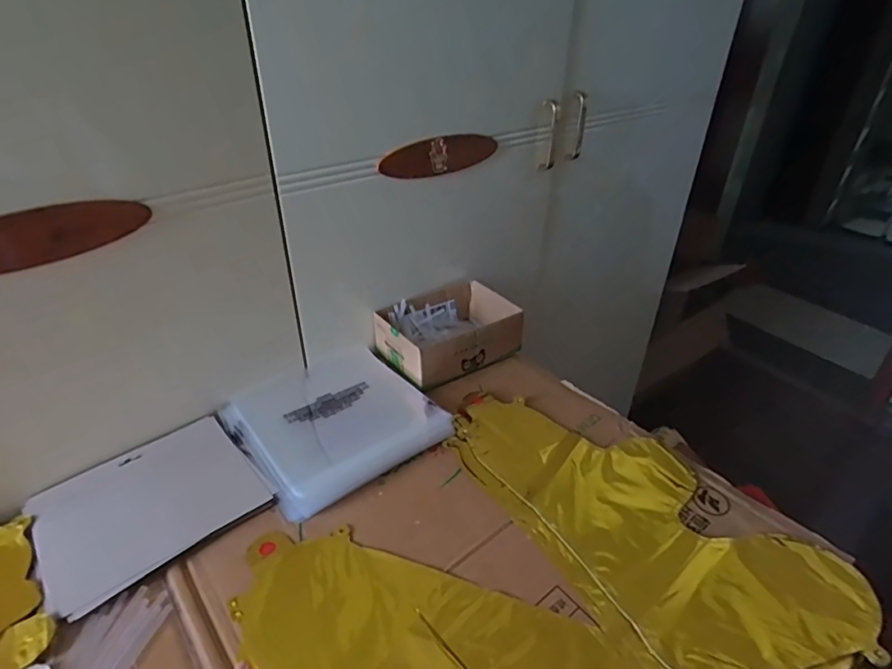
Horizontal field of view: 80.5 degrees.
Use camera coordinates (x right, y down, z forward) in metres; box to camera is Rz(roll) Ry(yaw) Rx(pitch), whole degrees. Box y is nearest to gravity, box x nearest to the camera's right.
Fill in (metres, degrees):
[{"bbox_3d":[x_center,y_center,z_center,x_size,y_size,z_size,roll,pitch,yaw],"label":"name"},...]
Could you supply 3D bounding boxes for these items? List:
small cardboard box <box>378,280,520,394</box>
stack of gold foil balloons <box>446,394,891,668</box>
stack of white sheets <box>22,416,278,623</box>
[{"bbox_3d":[0.003,-0.007,0.784,0.187,0.062,0.142,-20,40,-29],"label":"small cardboard box"},{"bbox_3d":[0.201,0.187,0.564,0.239,0.019,0.409,-18,38,-27],"label":"stack of gold foil balloons"},{"bbox_3d":[-0.308,0.172,0.548,0.200,0.010,0.164,-26,43,-35],"label":"stack of white sheets"}]

